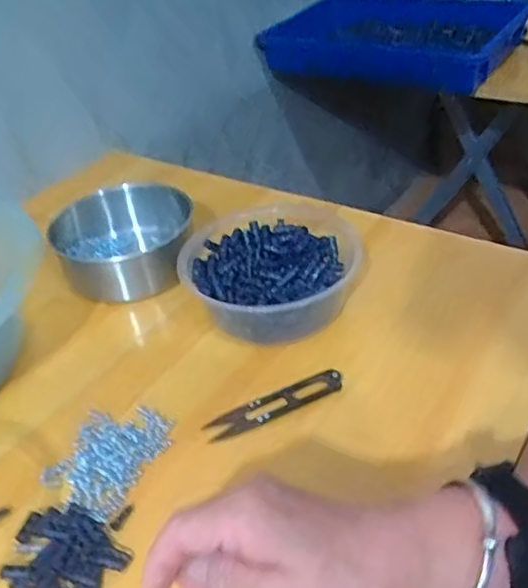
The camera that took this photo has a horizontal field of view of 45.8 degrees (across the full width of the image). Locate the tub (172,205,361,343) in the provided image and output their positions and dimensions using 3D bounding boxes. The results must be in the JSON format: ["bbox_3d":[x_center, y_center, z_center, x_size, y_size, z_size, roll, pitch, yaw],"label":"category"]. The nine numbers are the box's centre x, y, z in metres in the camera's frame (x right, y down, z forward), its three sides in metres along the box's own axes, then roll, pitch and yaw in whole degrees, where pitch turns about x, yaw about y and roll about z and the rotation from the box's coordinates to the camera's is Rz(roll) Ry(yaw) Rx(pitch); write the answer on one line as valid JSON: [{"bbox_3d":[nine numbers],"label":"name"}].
[{"bbox_3d":[0.008,-0.012,0.508,0.144,0.057,0.133,-4,36,3],"label":"tub"}]

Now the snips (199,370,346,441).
[{"bbox_3d":[0.008,0.076,0.435,0.100,0.012,0.020,-17,38,-15],"label":"snips"}]

